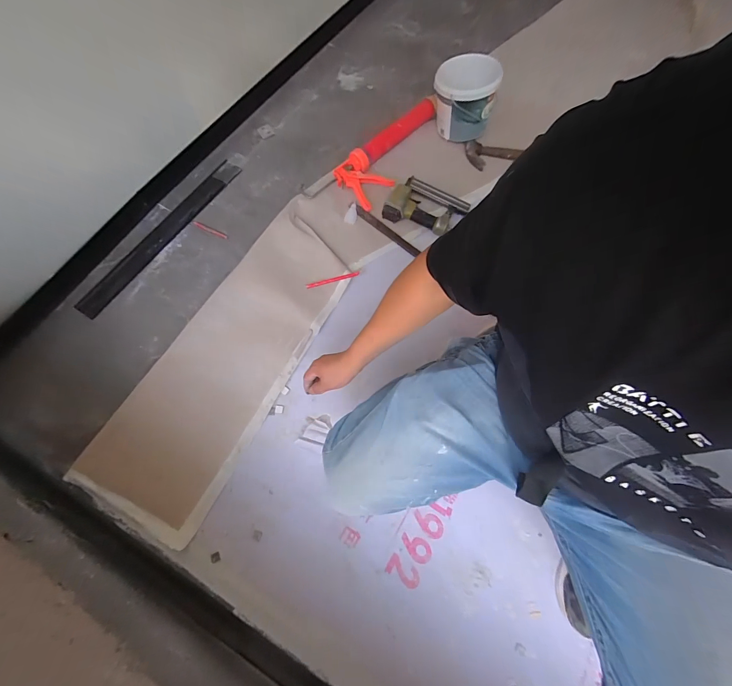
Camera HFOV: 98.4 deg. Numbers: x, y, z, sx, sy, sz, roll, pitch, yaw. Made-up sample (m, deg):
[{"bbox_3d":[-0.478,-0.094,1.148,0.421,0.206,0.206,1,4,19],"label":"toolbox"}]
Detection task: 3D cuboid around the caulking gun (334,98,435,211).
[{"bbox_3d":[0.092,-0.617,1.026,0.147,0.087,0.439,40,77,9],"label":"caulking gun"}]

